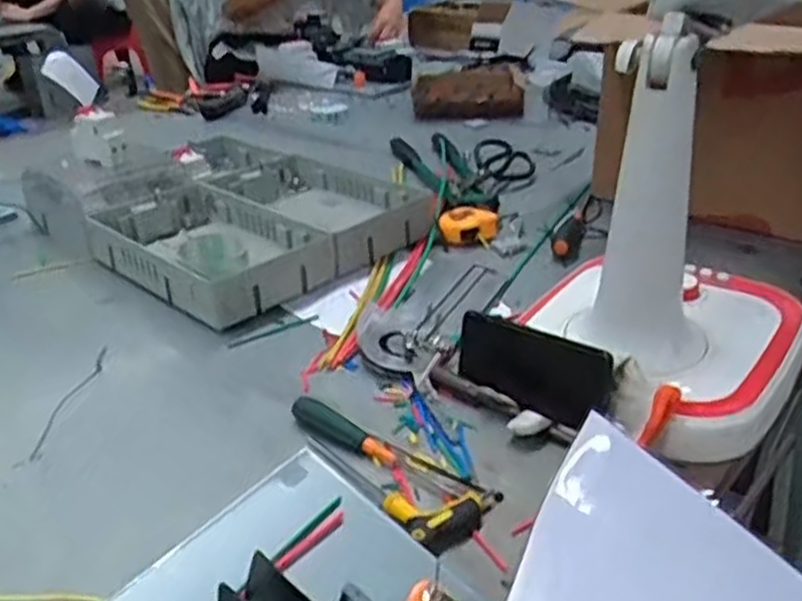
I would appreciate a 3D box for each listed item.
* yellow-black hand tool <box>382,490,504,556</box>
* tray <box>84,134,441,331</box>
[{"bbox_3d":[0.036,0.164,0.605,0.091,0.021,0.062,-4,29,-6],"label":"yellow-black hand tool"},{"bbox_3d":[-0.244,-0.130,1.106,0.483,0.060,0.359,24,37,37],"label":"tray"}]

